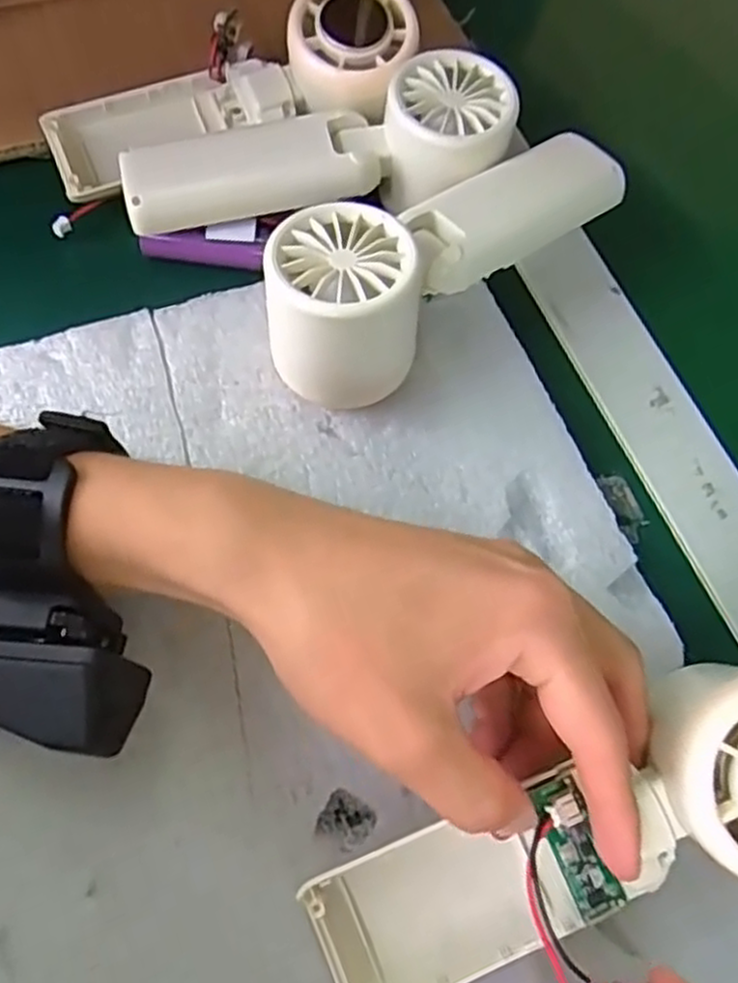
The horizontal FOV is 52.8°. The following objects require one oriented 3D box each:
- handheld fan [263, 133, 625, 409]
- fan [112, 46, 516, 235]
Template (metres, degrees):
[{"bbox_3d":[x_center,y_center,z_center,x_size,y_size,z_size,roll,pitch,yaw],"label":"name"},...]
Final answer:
[{"bbox_3d":[0.028,-0.098,0.295,0.171,0.056,0.056,-39,75,-18],"label":"handheld fan"},{"bbox_3d":[-0.021,-0.142,0.318,0.164,0.044,0.057,-10,68,-8],"label":"fan"}]

